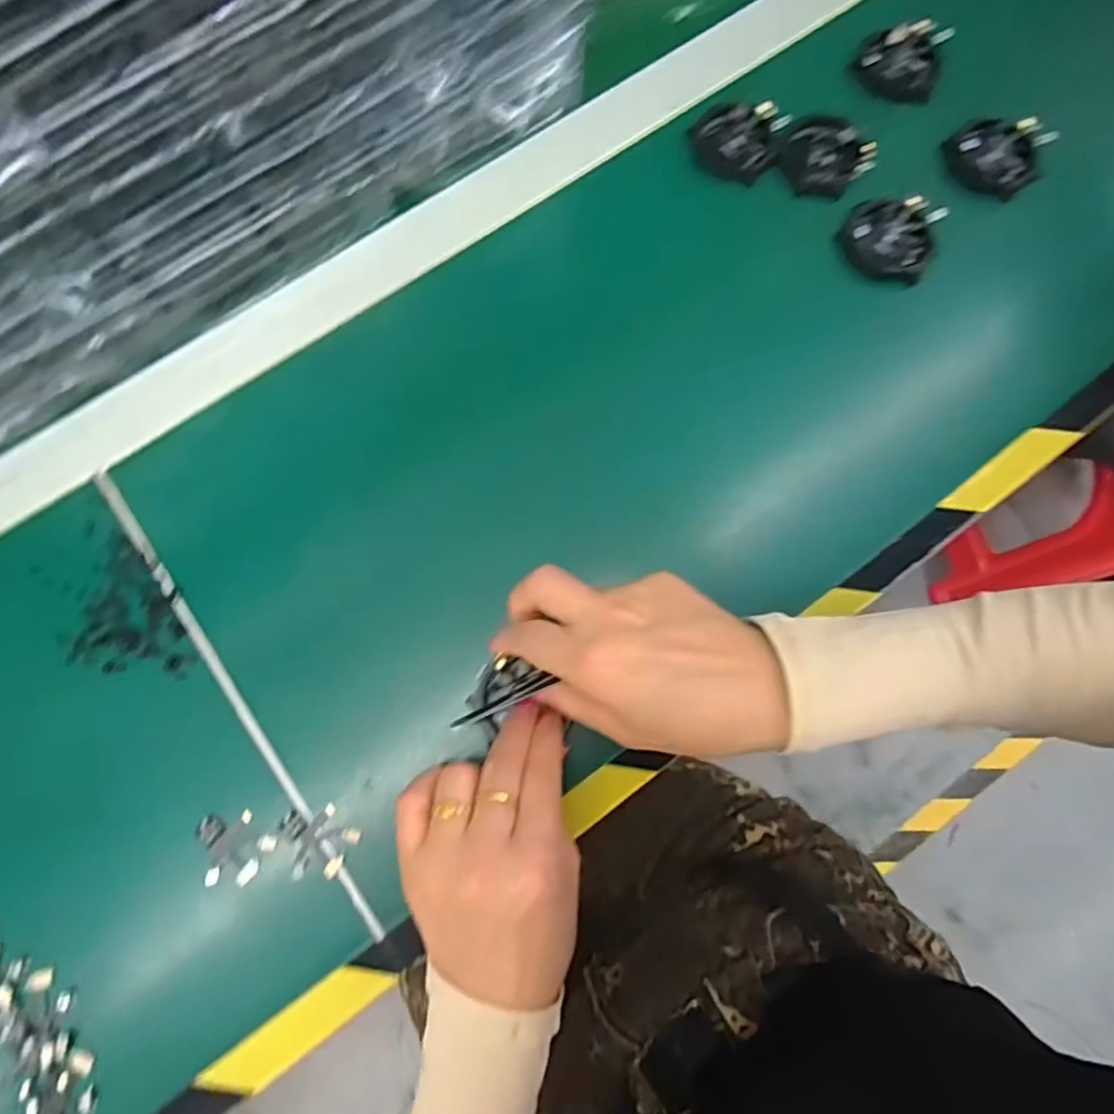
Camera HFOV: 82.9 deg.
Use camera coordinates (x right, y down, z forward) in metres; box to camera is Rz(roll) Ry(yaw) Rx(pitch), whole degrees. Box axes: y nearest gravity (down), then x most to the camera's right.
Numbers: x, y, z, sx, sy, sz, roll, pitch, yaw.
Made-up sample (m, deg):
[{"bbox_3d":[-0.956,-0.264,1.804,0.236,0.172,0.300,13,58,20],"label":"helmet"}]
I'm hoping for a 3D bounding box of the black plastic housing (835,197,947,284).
[{"bbox_3d":[0.195,-0.189,0.371,0.050,0.014,0.047,22,78,5],"label":"black plastic housing"}]

